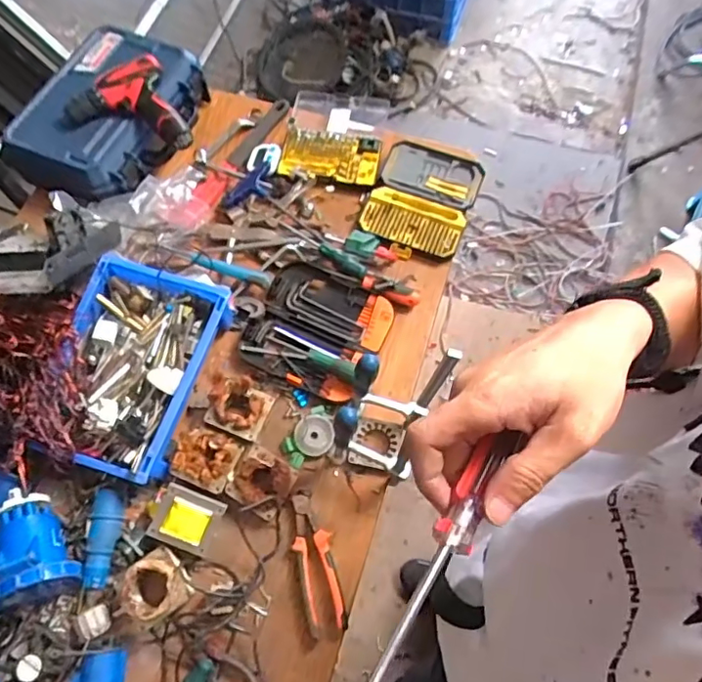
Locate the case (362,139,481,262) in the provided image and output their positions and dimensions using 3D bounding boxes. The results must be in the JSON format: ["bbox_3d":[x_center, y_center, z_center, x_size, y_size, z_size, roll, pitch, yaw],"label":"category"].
[{"bbox_3d":[0.135,-0.271,1.027,0.181,0.021,0.253,19,67,10],"label":"case"}]

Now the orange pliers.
[{"bbox_3d":[-0.049,0.310,0.773,0.052,0.016,0.182,-11,65,-4],"label":"orange pliers"}]

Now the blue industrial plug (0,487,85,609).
[{"bbox_3d":[-0.433,0.272,0.735,0.101,0.095,0.139,-25,67,-10],"label":"blue industrial plug"}]

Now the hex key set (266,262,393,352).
[{"bbox_3d":[-0.036,-0.062,0.934,0.214,0.016,0.111,23,68,12],"label":"hex key set"}]

